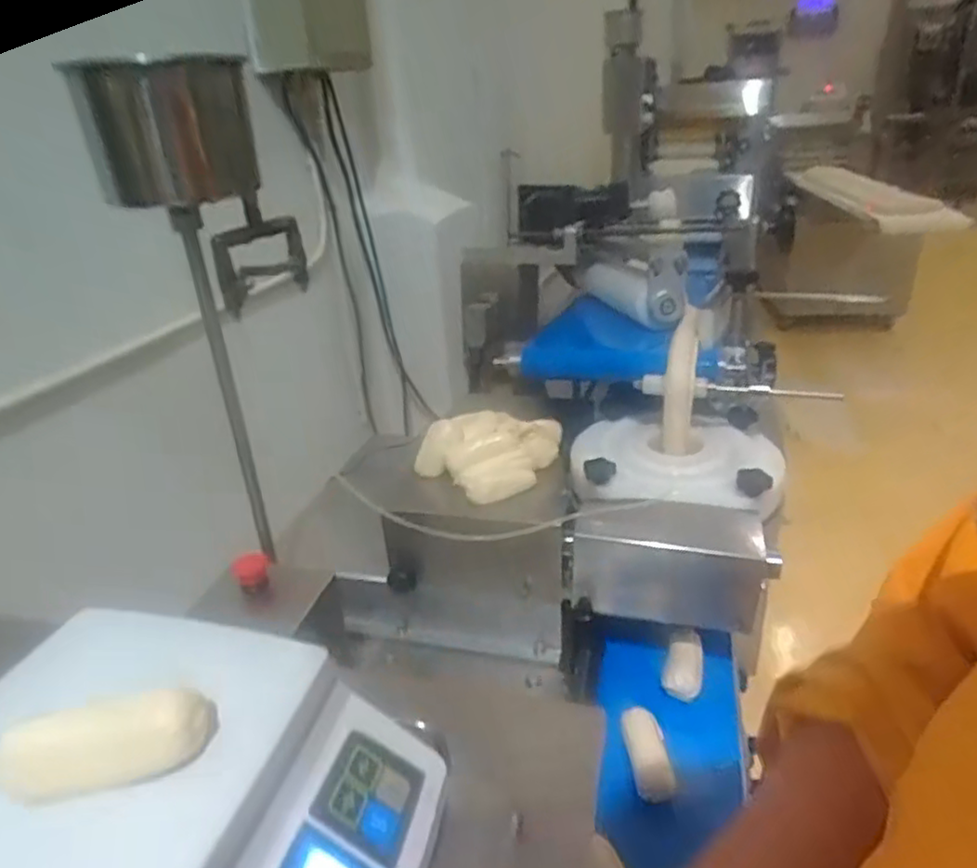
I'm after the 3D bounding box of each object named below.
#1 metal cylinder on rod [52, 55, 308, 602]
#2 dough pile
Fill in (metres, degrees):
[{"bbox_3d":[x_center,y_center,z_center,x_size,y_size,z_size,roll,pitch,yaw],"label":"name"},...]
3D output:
[{"bbox_3d":[-0.254,-0.071,0.705,0.161,0.564,0.115,-13,28,-16],"label":"metal cylinder on rod"},{"bbox_3d":[0.001,0.017,0.902,0.143,0.058,0.163,17,34,35],"label":"dough pile"}]

